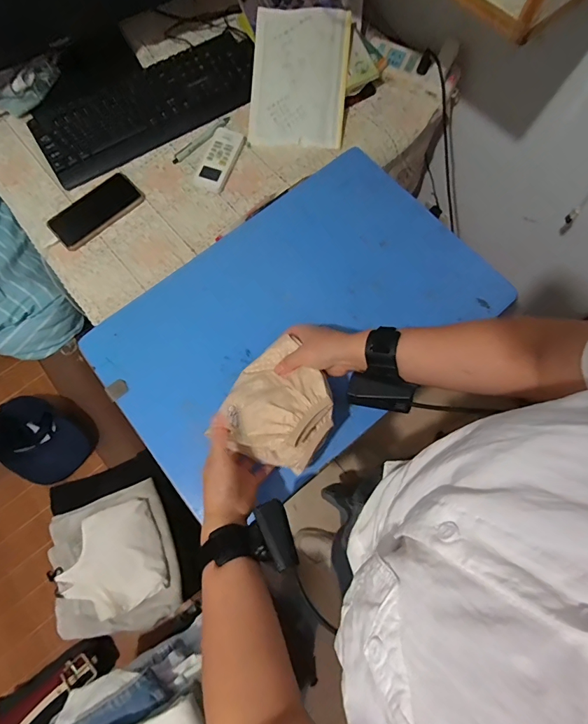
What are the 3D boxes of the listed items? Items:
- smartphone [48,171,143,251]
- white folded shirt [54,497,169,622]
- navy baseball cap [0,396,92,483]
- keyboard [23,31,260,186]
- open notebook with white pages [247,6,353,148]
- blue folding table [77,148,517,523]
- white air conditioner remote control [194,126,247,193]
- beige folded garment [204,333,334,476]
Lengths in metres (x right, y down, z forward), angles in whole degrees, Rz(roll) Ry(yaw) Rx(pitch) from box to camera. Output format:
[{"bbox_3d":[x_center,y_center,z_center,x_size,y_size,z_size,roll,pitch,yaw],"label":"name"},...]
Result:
[{"bbox_3d":[-0.356,-0.274,0.711,0.163,0.013,0.085,-42,77,-10],"label":"smartphone"},{"bbox_3d":[-0.358,0.387,0.773,0.187,0.033,0.184,-22,74,-5],"label":"white folded shirt"},{"bbox_3d":[-0.587,0.182,0.908,0.194,0.094,0.138,41,78,12],"label":"navy baseball cap"},{"bbox_3d":[-0.274,-0.495,0.758,0.433,0.033,0.152,-29,75,-7],"label":"keyboard"},{"bbox_3d":[0.010,-0.536,0.749,0.179,0.020,0.248,5,92,3],"label":"open notebook with white pages"},{"bbox_3d":[0.002,-0.071,0.633,0.584,0.031,0.400,-38,76,-9],"label":"blue folding table"},{"bbox_3d":[-0.138,-0.379,0.736,0.058,0.013,0.131,17,74,6],"label":"white air conditioner remote control"},{"bbox_3d":[-0.016,0.054,0.510,0.137,0.047,0.150,32,76,10],"label":"beige folded garment"}]

